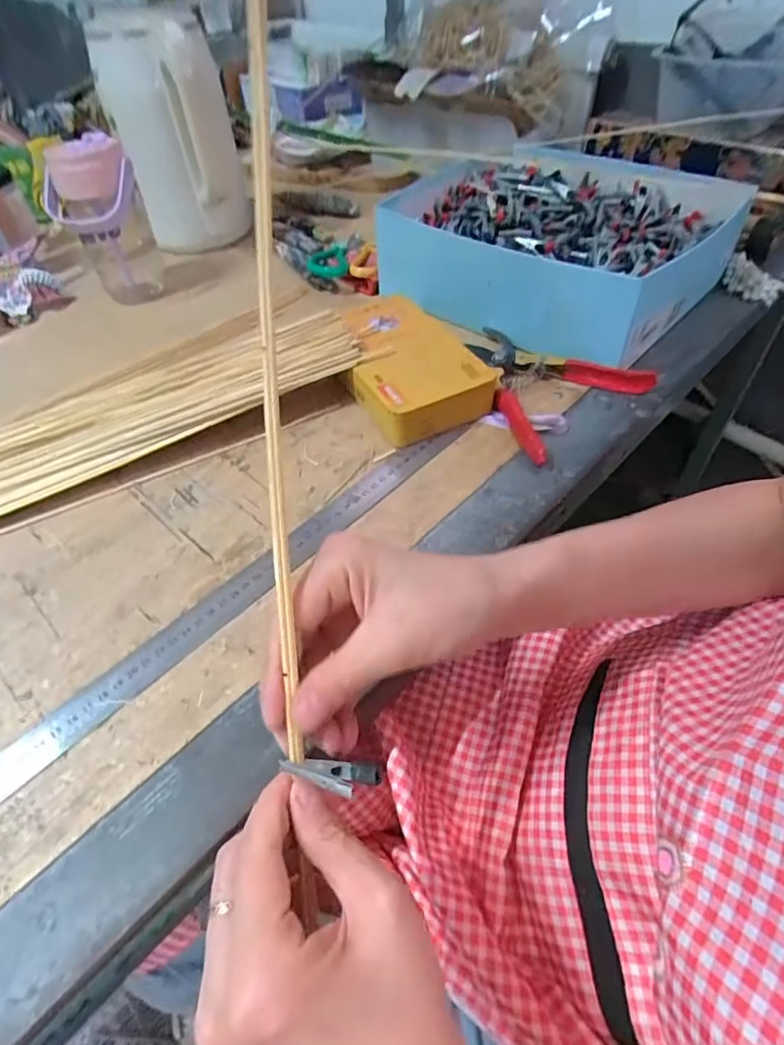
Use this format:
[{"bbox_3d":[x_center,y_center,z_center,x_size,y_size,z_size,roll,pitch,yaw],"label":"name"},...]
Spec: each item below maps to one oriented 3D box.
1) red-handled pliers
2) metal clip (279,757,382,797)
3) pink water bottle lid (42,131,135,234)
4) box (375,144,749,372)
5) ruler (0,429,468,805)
[{"bbox_3d":[0.129,-0.140,0.509,0.158,0.024,0.168,-33,56,-23],"label":"red-handled pliers"},{"bbox_3d":[-0.026,0.100,0.213,0.050,0.009,0.014,-9,44,32],"label":"metal clip"},{"bbox_3d":[-0.329,-0.364,0.581,0.095,0.072,0.076,-25,52,-18],"label":"pink water bottle lid"},{"bbox_3d":[0.187,-0.319,0.603,0.327,0.086,0.326,29,57,25],"label":"box"},{"bbox_3d":[-0.124,0.062,0.368,0.031,0.006,0.490,34,59,27],"label":"ruler"}]

